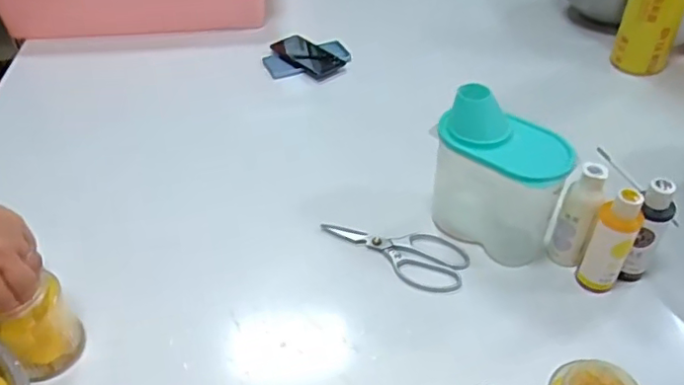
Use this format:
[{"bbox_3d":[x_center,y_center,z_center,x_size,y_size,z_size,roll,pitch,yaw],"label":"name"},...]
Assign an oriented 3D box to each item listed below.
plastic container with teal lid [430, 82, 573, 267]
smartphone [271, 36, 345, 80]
[{"bbox_3d":[0.198,-0.015,0.742,0.158,0.202,0.093,27,49,27],"label":"plastic container with teal lid"},{"bbox_3d":[-0.073,-0.276,1.174,0.153,0.015,0.078,33,52,32],"label":"smartphone"}]

